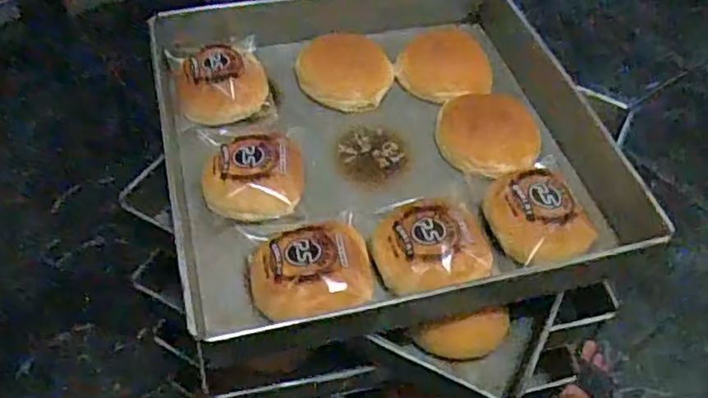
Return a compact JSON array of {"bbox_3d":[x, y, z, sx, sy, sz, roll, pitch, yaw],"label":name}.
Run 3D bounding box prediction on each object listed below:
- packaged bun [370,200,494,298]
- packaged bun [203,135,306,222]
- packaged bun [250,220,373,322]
[{"bbox_3d":[0.067,0.043,0.560,0.093,0.050,0.097,1,50,-1],"label":"packaged bun"},{"bbox_3d":[-0.095,-0.023,0.592,0.091,0.036,0.085,1,50,-1],"label":"packaged bun"},{"bbox_3d":[-0.036,0.056,0.531,0.098,0.049,0.100,1,50,-1],"label":"packaged bun"}]

